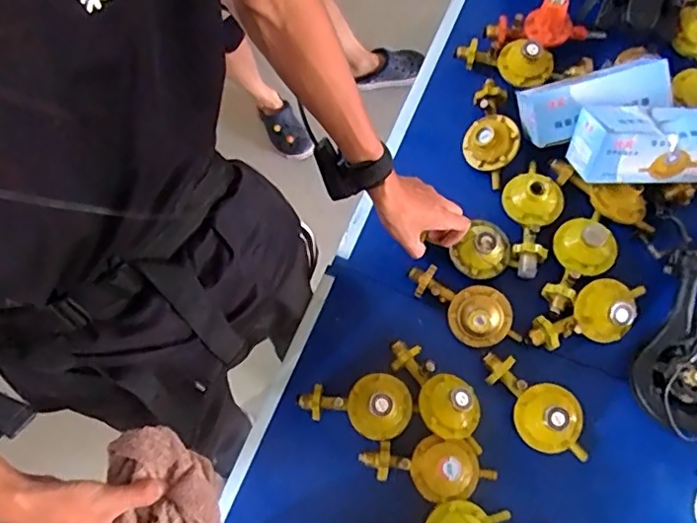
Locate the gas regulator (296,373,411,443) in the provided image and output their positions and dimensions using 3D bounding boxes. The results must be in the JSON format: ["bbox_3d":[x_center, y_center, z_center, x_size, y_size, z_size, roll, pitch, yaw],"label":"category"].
[{"bbox_3d":[0.011,0.179,0.740,0.147,0.053,0.084,17,74,8],"label":"gas regulator"}]

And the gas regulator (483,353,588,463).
[{"bbox_3d":[0.239,0.186,0.722,0.171,0.058,0.081,38,77,13],"label":"gas regulator"}]

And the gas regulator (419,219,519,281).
[{"bbox_3d":[0.190,-0.016,0.782,0.076,0.045,0.078,41,78,12],"label":"gas regulator"}]

